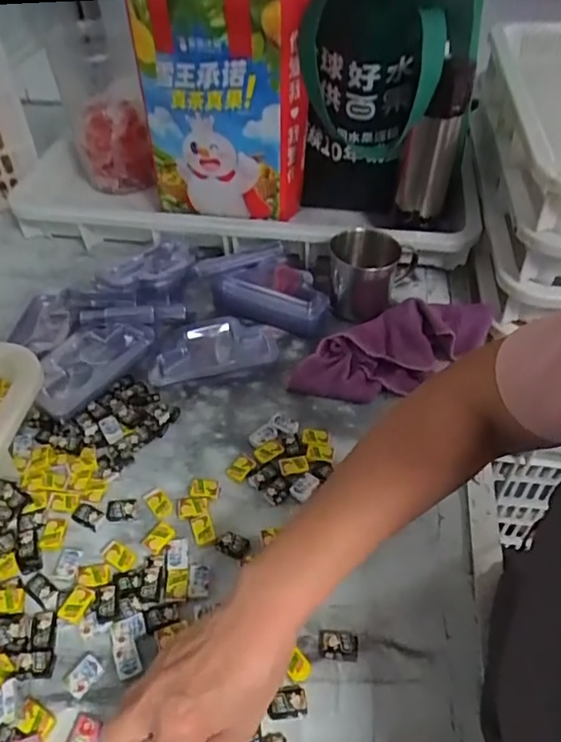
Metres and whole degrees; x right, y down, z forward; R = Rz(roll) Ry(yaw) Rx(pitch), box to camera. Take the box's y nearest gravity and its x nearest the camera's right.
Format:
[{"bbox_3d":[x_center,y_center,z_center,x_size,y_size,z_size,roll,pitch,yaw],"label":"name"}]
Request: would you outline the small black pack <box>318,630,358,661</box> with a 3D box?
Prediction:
[{"bbox_3d":[0.043,0.205,0.419,0.028,0.006,0.022,1,47,2],"label":"small black pack"}]

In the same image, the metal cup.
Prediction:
[{"bbox_3d":[0.105,-0.119,0.673,0.085,0.080,0.101,23,51,21],"label":"metal cup"}]

